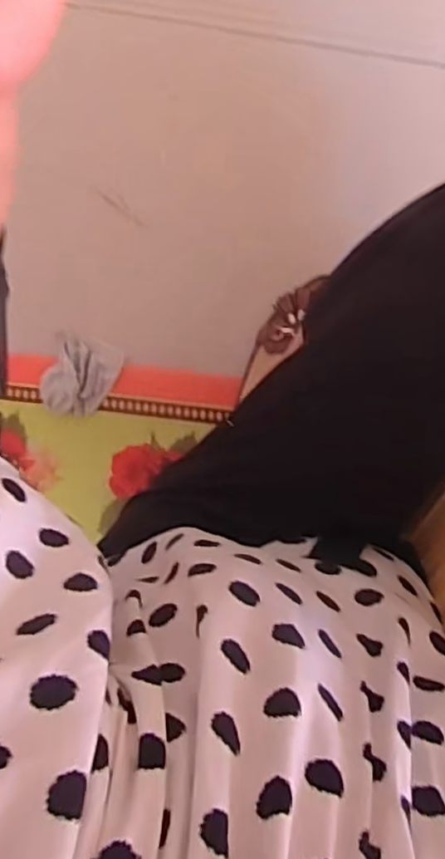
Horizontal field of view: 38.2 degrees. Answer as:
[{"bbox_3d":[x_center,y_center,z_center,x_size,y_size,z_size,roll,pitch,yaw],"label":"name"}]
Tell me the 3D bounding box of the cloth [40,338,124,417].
[{"bbox_3d":[-0.181,-0.064,0.819,0.082,0.031,0.099,25,97,1],"label":"cloth"}]

